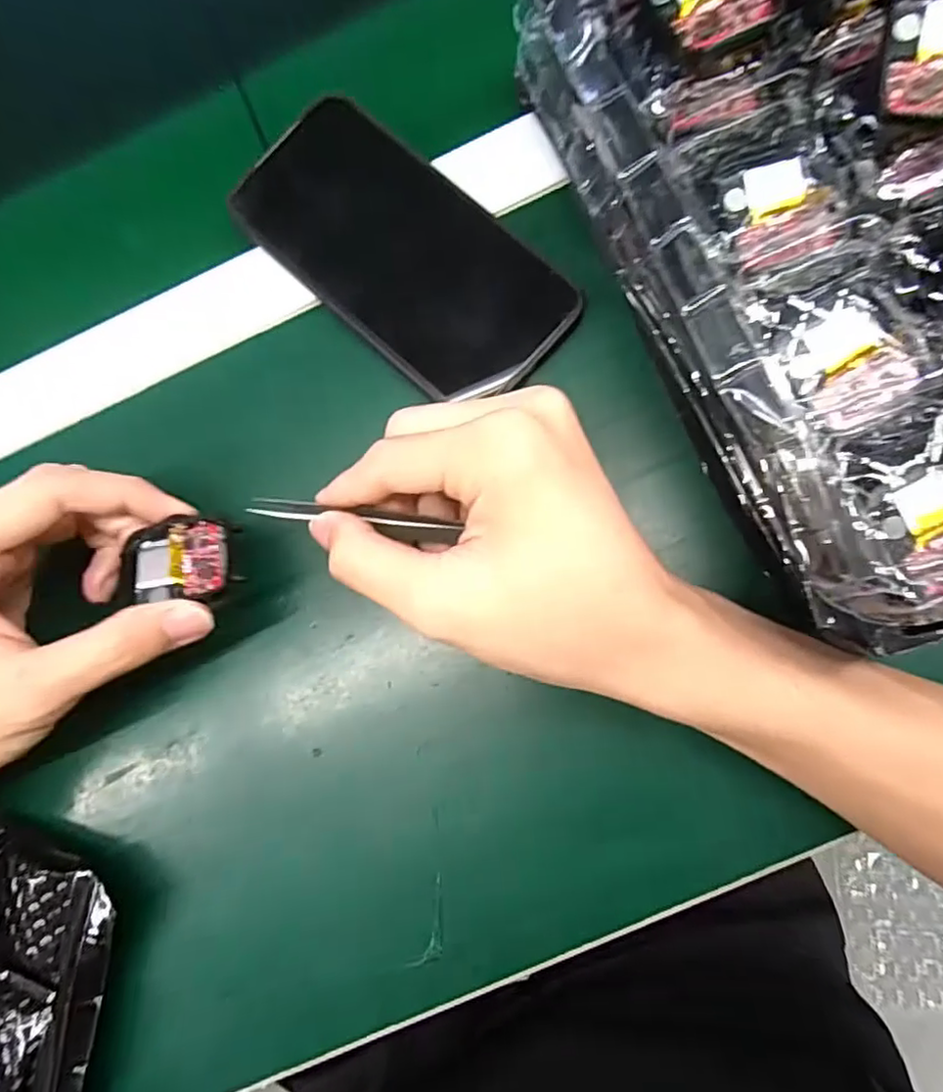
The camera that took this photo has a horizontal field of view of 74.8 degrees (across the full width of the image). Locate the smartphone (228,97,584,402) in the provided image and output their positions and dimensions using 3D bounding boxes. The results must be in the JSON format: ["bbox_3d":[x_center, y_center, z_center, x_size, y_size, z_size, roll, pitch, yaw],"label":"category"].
[{"bbox_3d":[-0.031,-0.131,0.275,0.157,0.006,0.078,41,89,8],"label":"smartphone"}]

